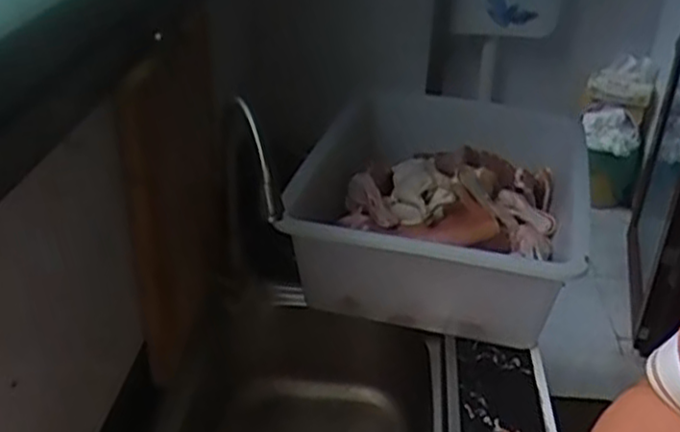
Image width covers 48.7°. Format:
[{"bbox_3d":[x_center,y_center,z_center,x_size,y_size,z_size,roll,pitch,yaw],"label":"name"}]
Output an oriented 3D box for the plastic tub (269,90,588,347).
[{"bbox_3d":[0.128,0.008,0.958,0.343,0.190,0.274,7,31,7],"label":"plastic tub"}]

